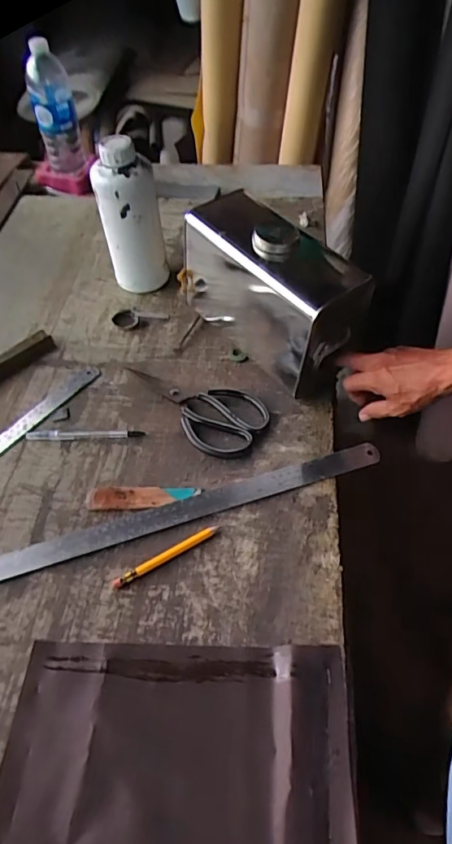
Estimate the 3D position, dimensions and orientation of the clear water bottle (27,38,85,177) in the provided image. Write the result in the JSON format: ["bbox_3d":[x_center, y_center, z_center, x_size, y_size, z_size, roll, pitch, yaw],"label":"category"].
[{"bbox_3d":[-0.326,-0.593,0.977,0.074,0.221,0.067,-13,52,-6],"label":"clear water bottle"}]

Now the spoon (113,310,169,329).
[{"bbox_3d":[-0.131,-0.155,0.773,0.081,0.007,0.037,4,52,7],"label":"spoon"}]

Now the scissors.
[{"bbox_3d":[-0.039,-0.028,0.663,0.196,0.016,0.100,34,61,27],"label":"scissors"}]

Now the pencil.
[{"bbox_3d":[-0.061,0.138,0.535,0.120,0.008,0.012,-27,54,-16],"label":"pencil"}]

